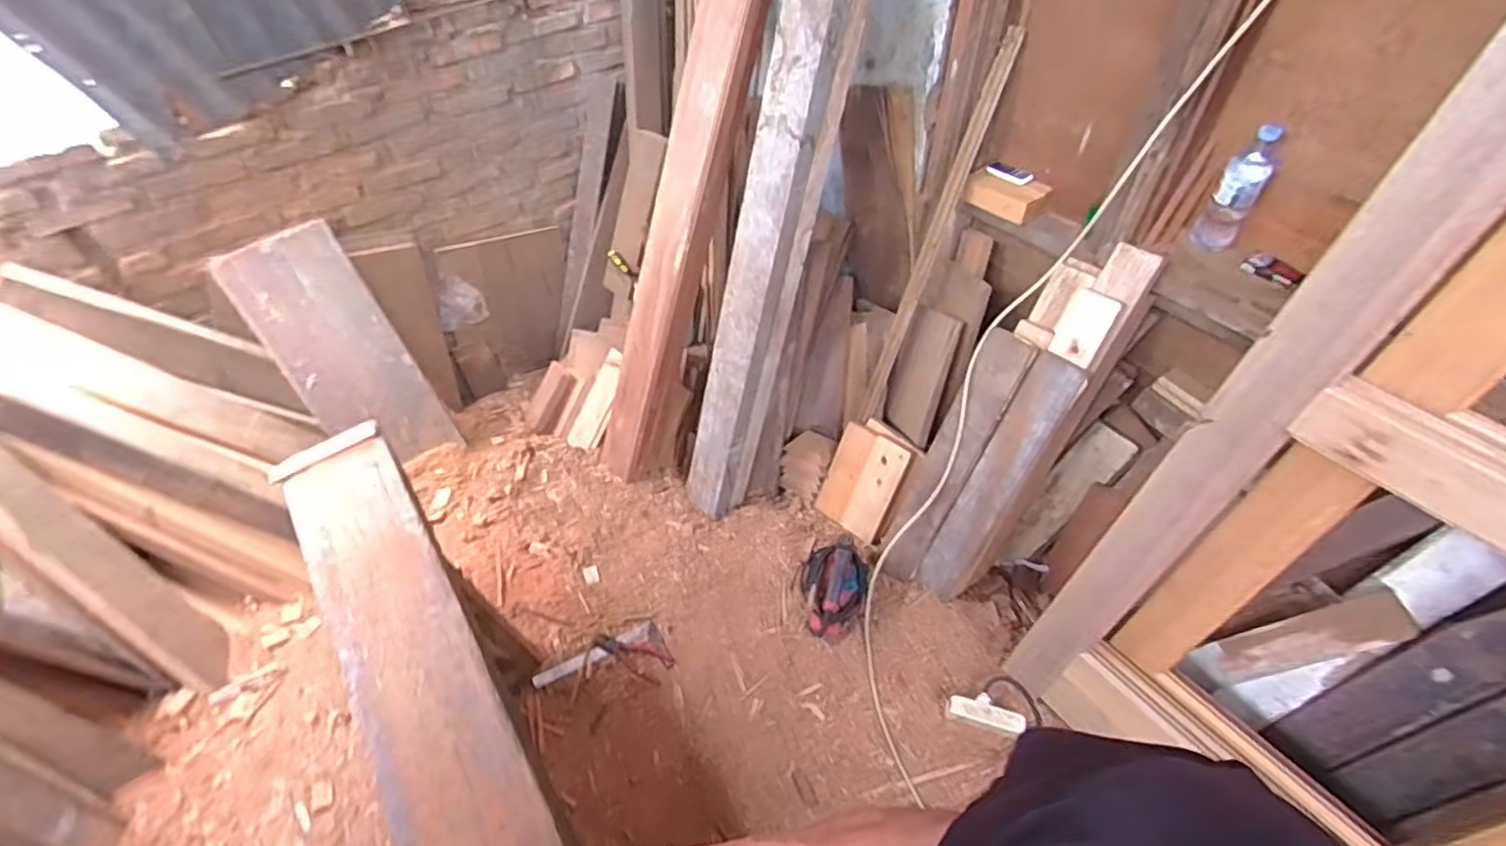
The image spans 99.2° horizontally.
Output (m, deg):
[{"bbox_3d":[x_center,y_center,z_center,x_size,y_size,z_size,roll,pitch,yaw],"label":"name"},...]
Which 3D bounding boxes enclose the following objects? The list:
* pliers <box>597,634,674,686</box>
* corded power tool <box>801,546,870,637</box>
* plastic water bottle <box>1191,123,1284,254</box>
[{"bbox_3d":[-0.292,0.560,1.557,0.193,0.032,0.080,21,52,21],"label":"pliers"},{"bbox_3d":[0.208,0.405,1.572,0.158,0.133,0.194,-6,48,-3],"label":"corded power tool"},{"bbox_3d":[0.903,-0.429,1.196,0.071,0.226,0.072,22,52,21],"label":"plastic water bottle"}]

